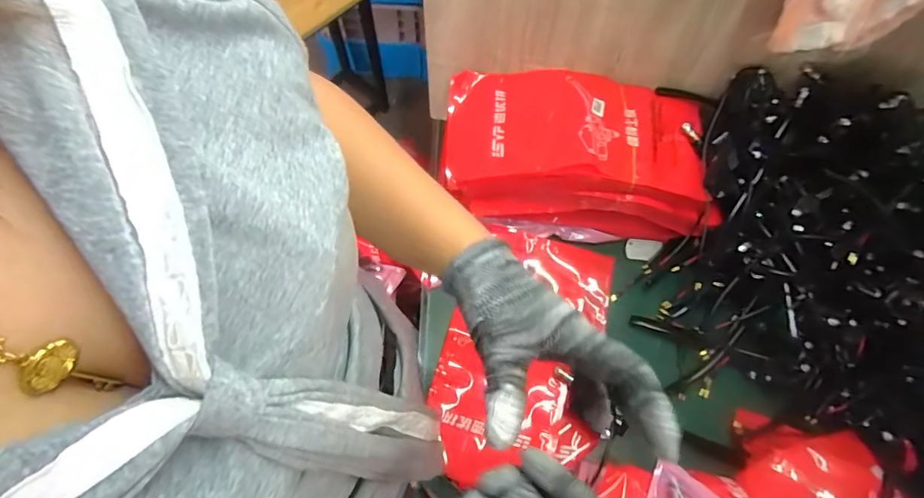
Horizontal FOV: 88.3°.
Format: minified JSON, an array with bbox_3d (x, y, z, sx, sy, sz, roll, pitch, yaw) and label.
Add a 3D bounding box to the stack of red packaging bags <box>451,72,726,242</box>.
[{"bbox_3d":[0.152,-0.124,0.633,0.350,0.120,0.197,6,69,0],"label":"stack of red packaging bags"}]

